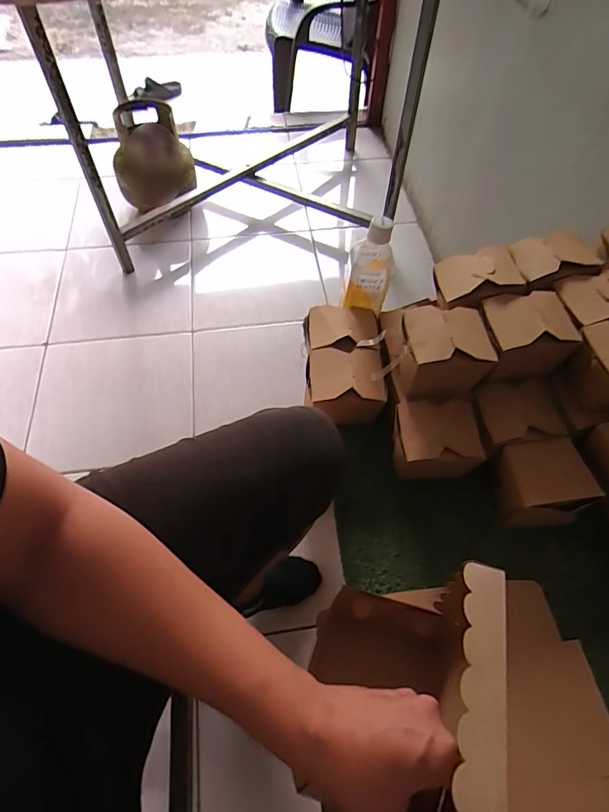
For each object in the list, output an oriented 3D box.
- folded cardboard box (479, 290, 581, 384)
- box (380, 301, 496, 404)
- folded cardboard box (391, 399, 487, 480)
[{"bbox_3d":[0.276,-0.088,0.585,0.094,0.083,0.085,-2,58,-3],"label":"folded cardboard box"},{"bbox_3d":[0.166,-0.066,0.570,0.112,0.084,0.090,-5,59,-4],"label":"box"},{"bbox_3d":[0.168,0.042,0.586,0.104,0.086,0.088,6,58,2],"label":"folded cardboard box"}]

